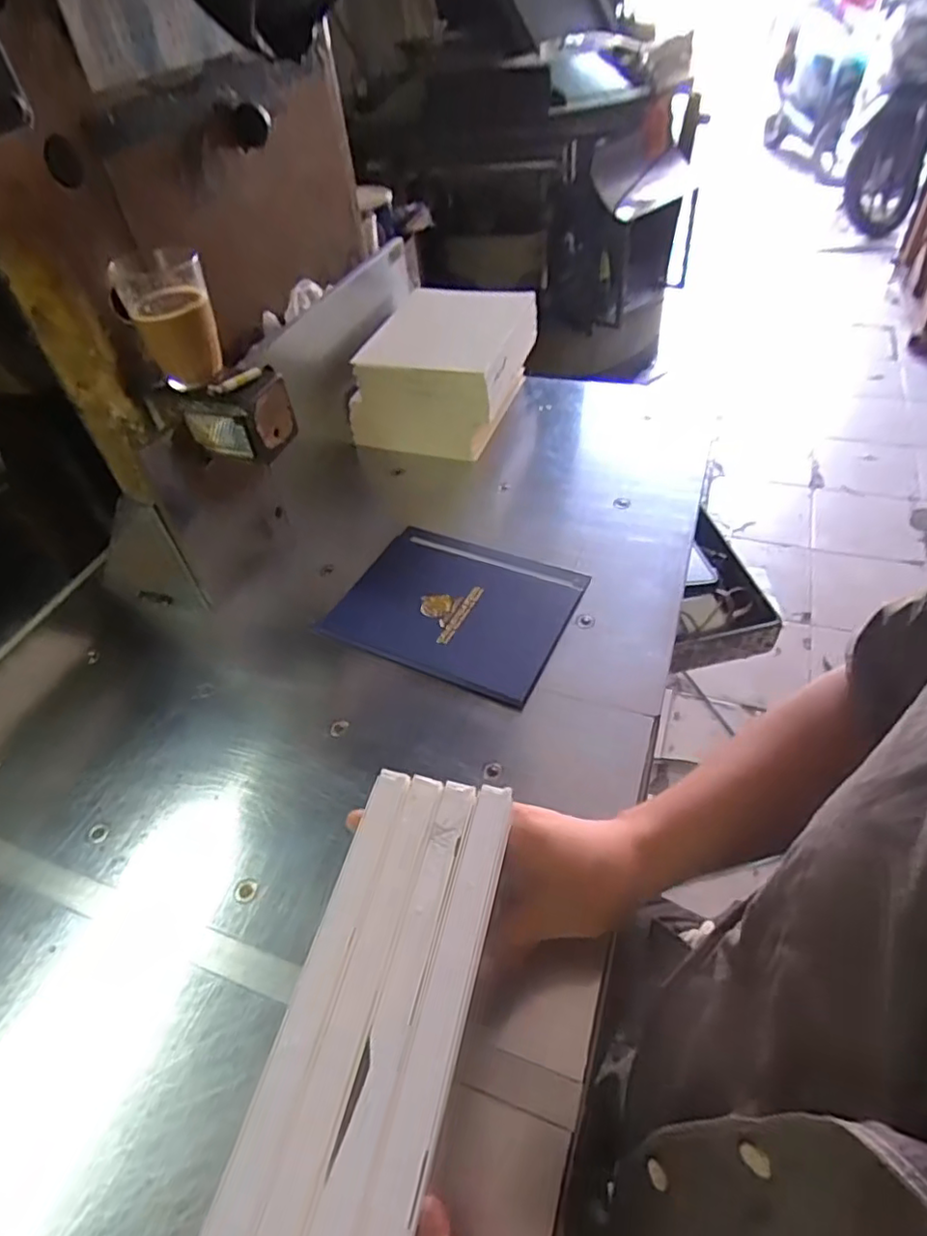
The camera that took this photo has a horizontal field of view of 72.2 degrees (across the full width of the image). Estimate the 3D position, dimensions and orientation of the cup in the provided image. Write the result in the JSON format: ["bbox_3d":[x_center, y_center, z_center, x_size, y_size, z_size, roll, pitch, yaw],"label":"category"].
[{"bbox_3d":[-0.242,-0.249,0.529,0.068,0.088,0.061,-25,49,-16],"label":"cup"}]

